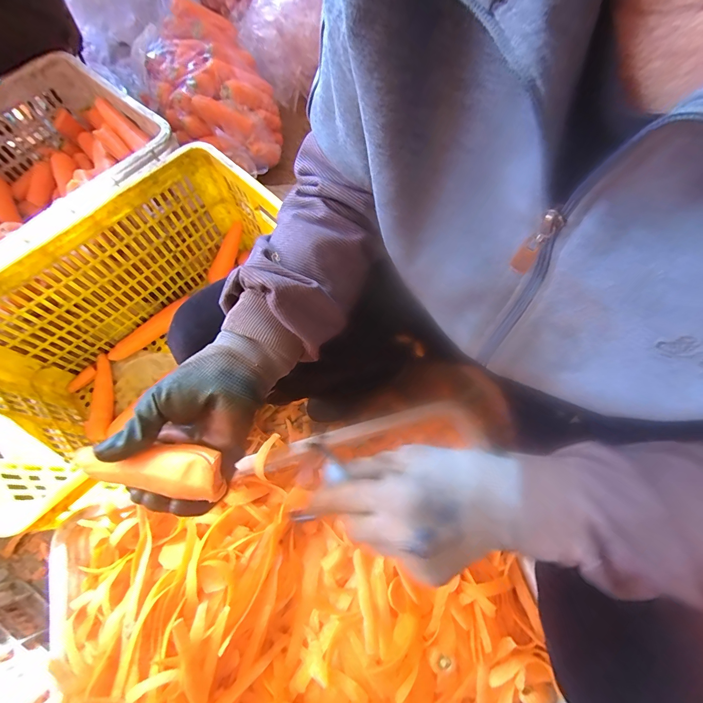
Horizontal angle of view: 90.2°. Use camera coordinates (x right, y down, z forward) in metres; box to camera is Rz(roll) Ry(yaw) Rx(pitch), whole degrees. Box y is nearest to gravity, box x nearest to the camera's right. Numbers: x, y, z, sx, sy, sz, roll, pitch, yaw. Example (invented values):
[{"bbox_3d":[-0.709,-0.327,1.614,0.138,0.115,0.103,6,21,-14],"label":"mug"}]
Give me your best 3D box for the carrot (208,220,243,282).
[{"bbox_3d":[-0.279,-0.219,0.774,0.042,0.035,0.146,36,106,14],"label":"carrot"}]

